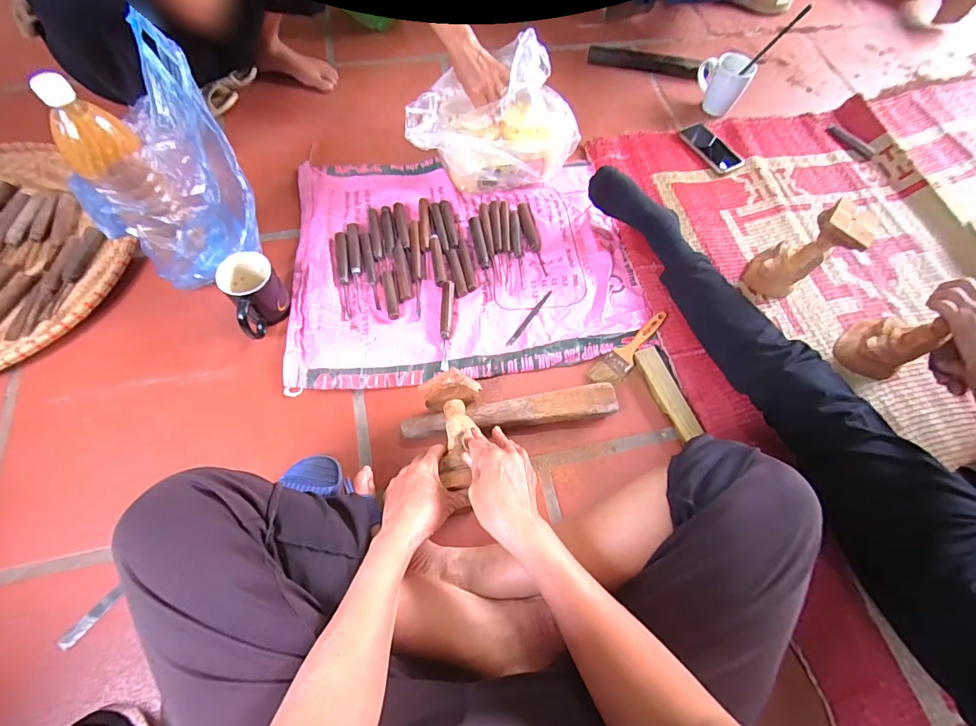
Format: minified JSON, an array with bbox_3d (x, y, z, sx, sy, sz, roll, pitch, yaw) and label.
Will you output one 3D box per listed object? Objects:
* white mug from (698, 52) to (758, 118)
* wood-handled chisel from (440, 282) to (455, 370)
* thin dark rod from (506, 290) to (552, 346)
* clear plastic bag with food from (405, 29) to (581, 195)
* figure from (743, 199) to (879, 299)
[{"bbox_3d":[0.542,-0.653,1.003,0.116,0.092,0.073,26,67,9],"label":"white mug"},{"bbox_3d":[-0.072,-0.065,0.736,0.020,0.019,0.164,2,65,-2],"label":"wood-handled chisel"},{"bbox_3d":[0.074,-0.081,0.765,0.010,0.004,0.136,33,68,12],"label":"thin dark rod"},{"bbox_3d":[-0.006,-0.479,0.834,0.308,0.189,0.226,-23,69,-13],"label":"clear plastic bag with food"},{"bbox_3d":[0.548,-0.190,0.748,0.103,0.178,0.106,-39,73,-18],"label":"figure"}]

